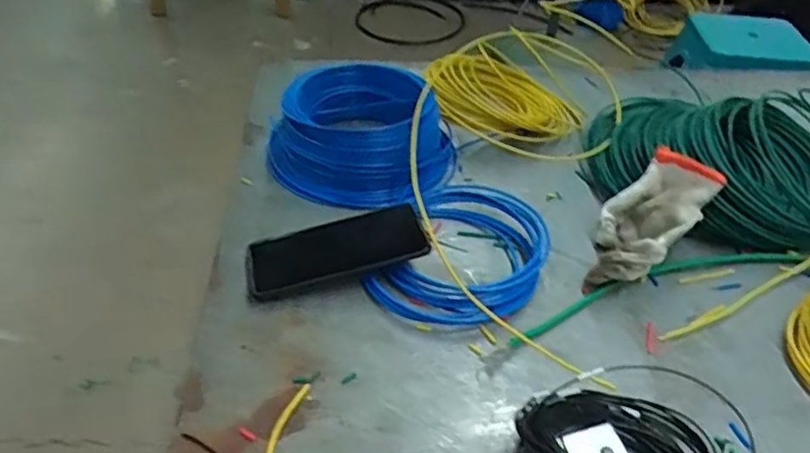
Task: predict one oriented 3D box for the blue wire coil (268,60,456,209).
[{"bbox_3d":[-0.045,-0.109,0.715,0.196,0.074,0.169,2,40,-1],"label":"blue wire coil"}]

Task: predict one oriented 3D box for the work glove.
[{"bbox_3d":[0.235,-0.005,0.630,0.086,0.071,0.163,29,46,27],"label":"work glove"}]

